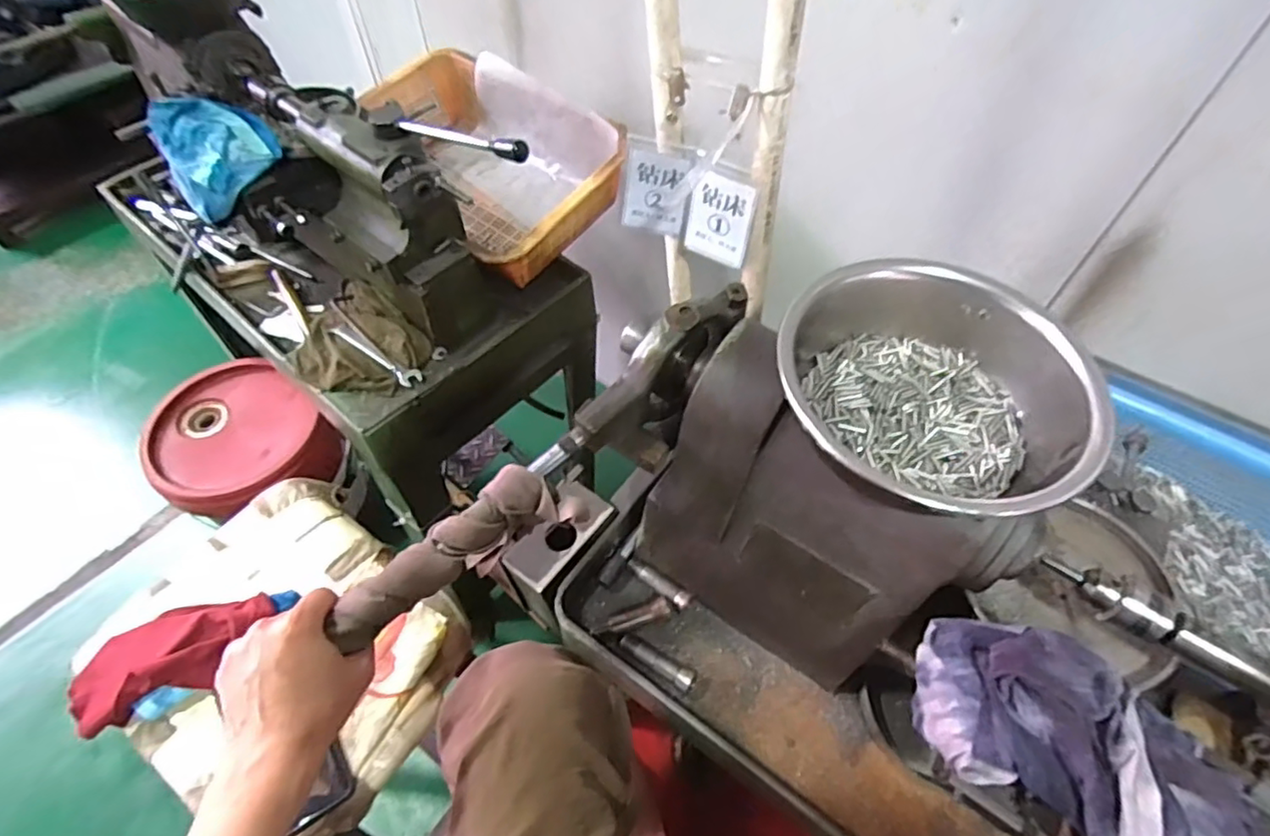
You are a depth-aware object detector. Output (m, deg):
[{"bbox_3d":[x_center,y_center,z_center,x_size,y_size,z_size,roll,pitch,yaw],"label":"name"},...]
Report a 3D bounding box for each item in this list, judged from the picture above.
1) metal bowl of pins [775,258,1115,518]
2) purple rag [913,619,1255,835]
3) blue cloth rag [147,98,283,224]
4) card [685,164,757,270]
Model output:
[{"bbox_3d":[0.179,-0.011,0.375,0.190,0.054,0.160,-6,55,-5],"label":"metal bowl of pins"},{"bbox_3d":[0.247,0.186,0.357,0.165,0.060,0.095,36,62,22],"label":"purple rag"},{"bbox_3d":[-0.455,-0.293,0.689,0.109,0.034,0.129,-26,81,-28],"label":"blue cloth rag"},{"bbox_3d":[0.077,-0.186,0.575,0.063,0.094,0.010,22,51,17],"label":"card"}]

